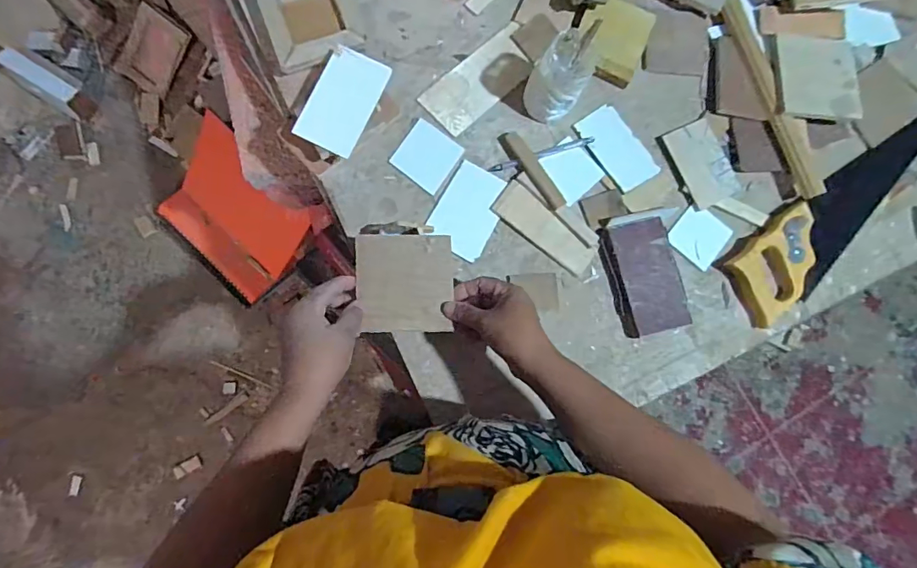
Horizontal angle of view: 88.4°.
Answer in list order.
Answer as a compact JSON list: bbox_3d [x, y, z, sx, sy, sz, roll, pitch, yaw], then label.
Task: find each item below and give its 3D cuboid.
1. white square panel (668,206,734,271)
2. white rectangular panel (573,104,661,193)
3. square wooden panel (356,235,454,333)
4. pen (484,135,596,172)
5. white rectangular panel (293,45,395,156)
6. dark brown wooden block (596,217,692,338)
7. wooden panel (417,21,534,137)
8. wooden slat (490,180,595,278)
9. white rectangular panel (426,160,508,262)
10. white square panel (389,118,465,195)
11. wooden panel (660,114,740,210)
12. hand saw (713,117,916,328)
[{"bbox_3d":[0.310,-0.063,0.604,0.066,0.005,0.070,39,83,1],"label":"white square panel"},{"bbox_3d":[0.204,-0.175,0.604,0.061,0.006,0.111,-35,87,-6],"label":"white rectangular panel"},{"bbox_3d":[-0.057,-0.001,0.508,0.100,0.006,0.104,-1,84,-10],"label":"square wooden panel"},{"bbox_3d":[0.105,-0.164,0.591,0.140,0.009,0.012,-19,85,-5],"label":"pen"},{"bbox_3d":[-0.130,-0.207,0.534,0.068,0.008,0.117,23,79,-2],"label":"white rectangular panel"},{"bbox_3d":[0.229,-0.010,0.580,0.083,0.023,0.136,-14,85,-5],"label":"dark brown wooden block"},{"bbox_3d":[0.030,-0.262,0.603,0.157,0.004,0.069,-42,88,-7],"label":"wooden panel"},{"bbox_3d":[0.107,-0.068,0.580,0.138,0.011,0.044,40,83,1],"label":"wooden slat"},{"bbox_3d":[0.013,-0.090,0.578,0.074,0.004,0.107,28,83,0],"label":"white rectangular panel"},{"bbox_3d":[-0.039,-0.158,0.584,0.068,0.006,0.071,34,83,1],"label":"white square panel"},{"bbox_3d":[0.318,-0.158,0.611,0.074,0.004,0.108,-26,86,-6],"label":"wooden panel"},{"bbox_3d":[0.506,-0.089,0.614,0.382,0.024,0.104,-35,87,-6],"label":"hand saw"}]

